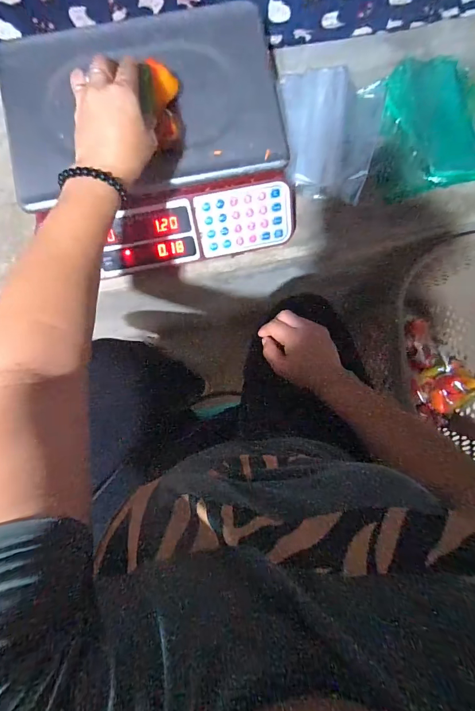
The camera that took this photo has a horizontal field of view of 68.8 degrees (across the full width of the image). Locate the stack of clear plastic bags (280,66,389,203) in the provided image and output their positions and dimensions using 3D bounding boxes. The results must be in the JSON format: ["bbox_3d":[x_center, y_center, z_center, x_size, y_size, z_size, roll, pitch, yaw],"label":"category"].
[{"bbox_3d":[0.150,-0.351,0.544,0.155,0.013,0.205,1,87,-1],"label":"stack of clear plastic bags"}]

